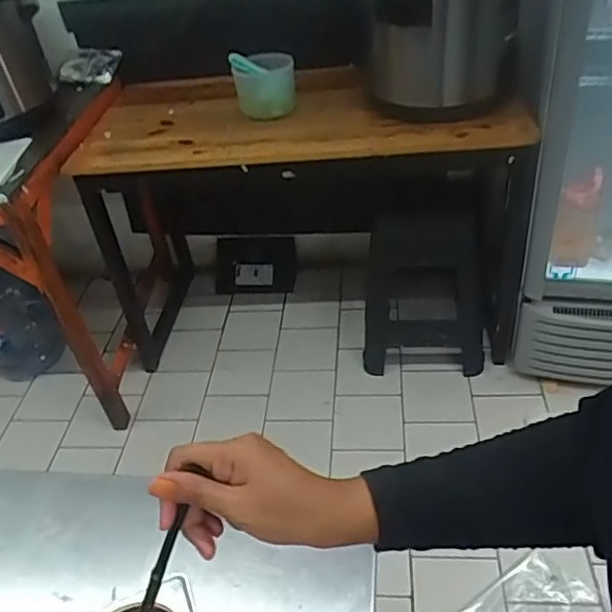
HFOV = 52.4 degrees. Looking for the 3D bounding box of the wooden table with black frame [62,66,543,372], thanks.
[{"bbox_3d":[0.009,-0.255,1.781,1.105,0.692,0.539,-3,39,5],"label":"wooden table with black frame"}]

